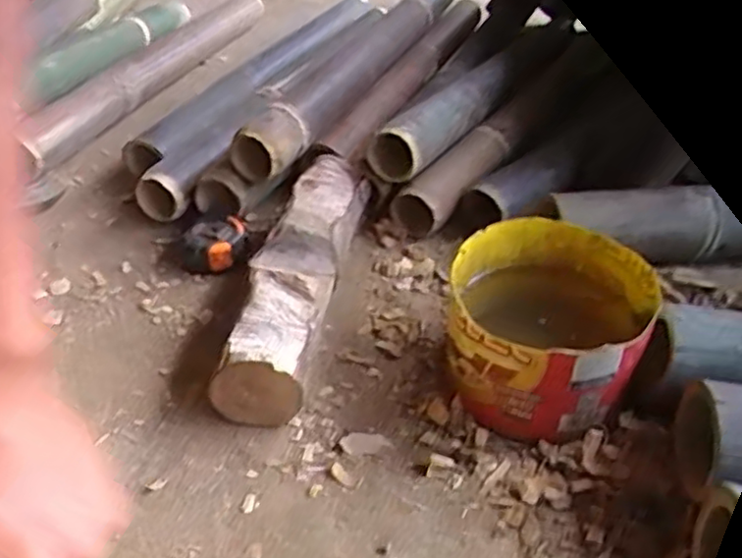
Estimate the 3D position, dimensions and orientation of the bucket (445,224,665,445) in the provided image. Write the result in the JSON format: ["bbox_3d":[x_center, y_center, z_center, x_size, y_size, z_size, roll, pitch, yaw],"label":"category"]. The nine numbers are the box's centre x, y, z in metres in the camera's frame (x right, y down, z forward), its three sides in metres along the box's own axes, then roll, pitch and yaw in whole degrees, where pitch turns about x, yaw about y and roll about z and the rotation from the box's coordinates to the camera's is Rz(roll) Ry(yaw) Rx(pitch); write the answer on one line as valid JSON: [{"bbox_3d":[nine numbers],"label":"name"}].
[{"bbox_3d":[0.126,0.039,0.511,0.139,0.100,0.136,0,37,0],"label":"bucket"}]

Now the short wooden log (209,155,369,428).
[{"bbox_3d":[-0.063,-0.004,0.610,0.072,0.077,0.288,6,38,8],"label":"short wooden log"}]

